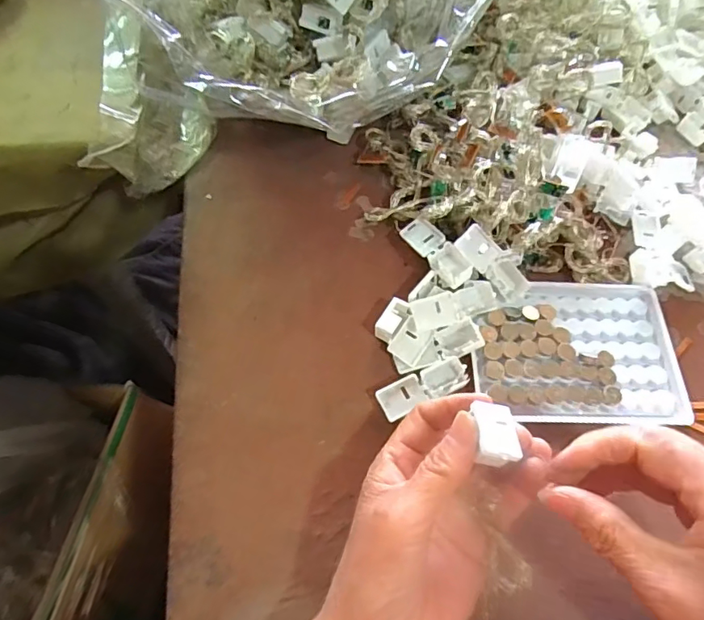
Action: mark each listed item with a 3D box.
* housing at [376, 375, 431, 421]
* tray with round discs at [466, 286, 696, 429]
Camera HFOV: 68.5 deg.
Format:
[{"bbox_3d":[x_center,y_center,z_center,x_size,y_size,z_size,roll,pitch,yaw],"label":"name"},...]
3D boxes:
[{"bbox_3d":[0.029,0.052,0.305,0.028,0.009,0.019,-27,68,-15],"label":"housing"},{"bbox_3d":[0.141,0.023,0.323,0.127,0.011,0.092,2,64,-2],"label":"tray with round discs"}]

